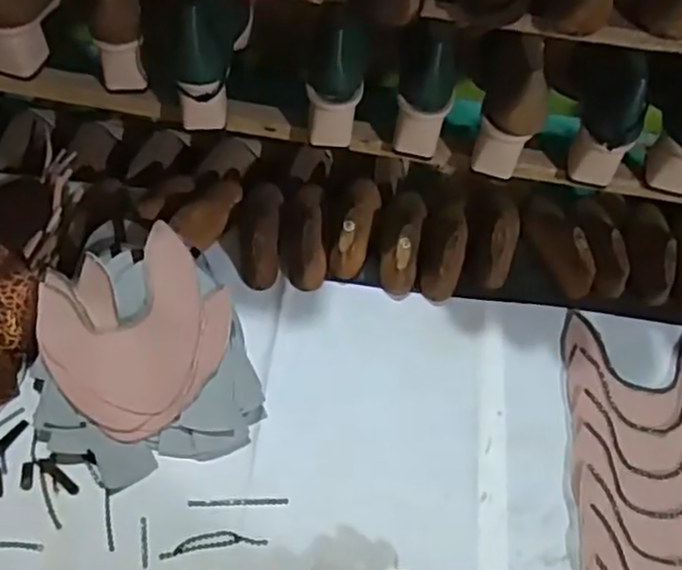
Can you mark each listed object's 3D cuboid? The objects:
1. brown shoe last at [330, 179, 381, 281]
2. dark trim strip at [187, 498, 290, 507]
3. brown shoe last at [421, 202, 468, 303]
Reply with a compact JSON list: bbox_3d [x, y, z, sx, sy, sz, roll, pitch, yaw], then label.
[{"bbox_3d":[0.015,-0.073,0.782,0.046,0.060,0.133,14,61,5],"label":"brown shoe last"},{"bbox_3d":[-0.097,0.205,0.644,0.093,0.004,0.007,0,60,-3],"label":"dark trim strip"},{"bbox_3d":[0.119,-0.049,0.776,0.044,0.054,0.127,12,60,5],"label":"brown shoe last"}]

